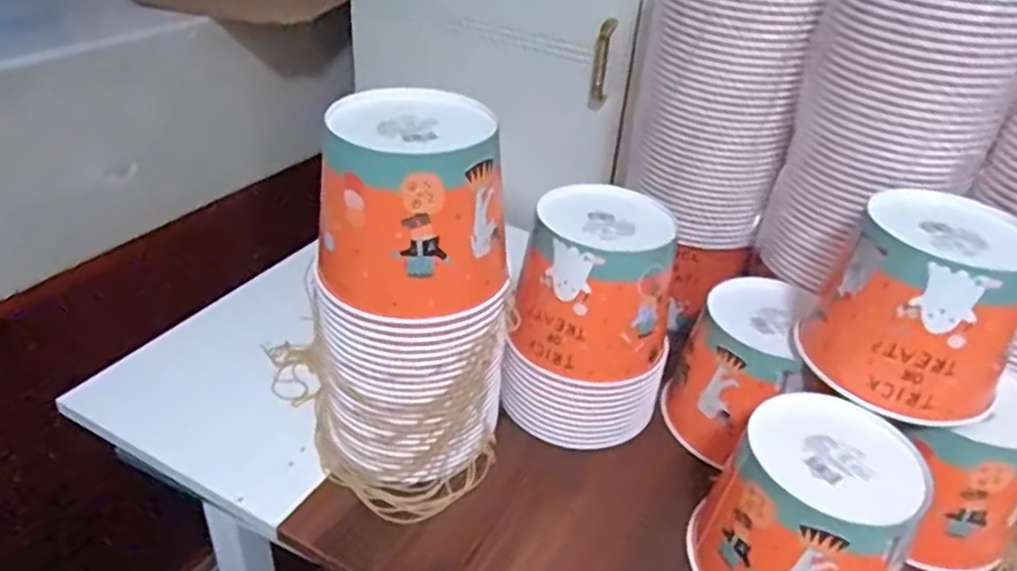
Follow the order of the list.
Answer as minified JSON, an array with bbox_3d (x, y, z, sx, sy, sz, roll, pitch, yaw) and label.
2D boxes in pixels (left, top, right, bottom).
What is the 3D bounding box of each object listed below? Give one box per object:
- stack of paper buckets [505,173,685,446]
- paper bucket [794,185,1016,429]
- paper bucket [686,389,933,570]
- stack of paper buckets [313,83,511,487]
[{"bbox_3d":[0.084,0.031,0.682,0.141,0.204,0.140,13,35,12],"label":"stack of paper buckets"},{"bbox_3d":[0.323,0.017,0.560,0.146,0.134,0.114,26,39,28],"label":"paper bucket"},{"bbox_3d":[0.234,0.185,0.546,0.138,0.128,0.145,3,34,-2],"label":"paper bucket"},{"bbox_3d":[-0.080,0.011,0.606,0.149,0.305,0.149,2,34,-4],"label":"stack of paper buckets"}]

